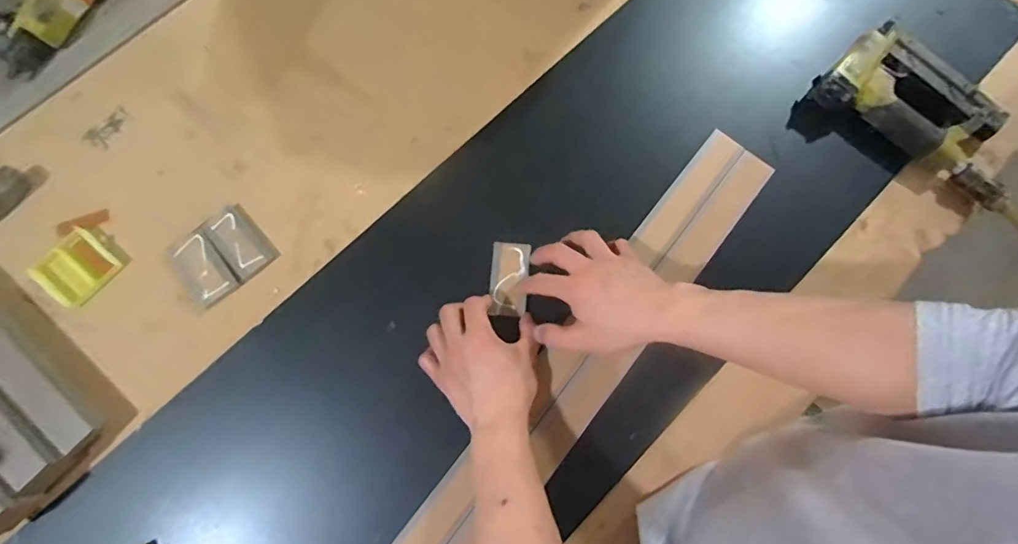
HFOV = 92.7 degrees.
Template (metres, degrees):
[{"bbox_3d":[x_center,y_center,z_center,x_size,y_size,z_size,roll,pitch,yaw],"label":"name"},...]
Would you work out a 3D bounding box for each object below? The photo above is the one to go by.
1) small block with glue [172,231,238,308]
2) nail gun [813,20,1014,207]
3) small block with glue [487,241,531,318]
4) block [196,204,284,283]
[{"bbox_3d":[-0.325,-0.005,0.513,0.041,0.013,0.073,-38,82,-9],"label":"small block with glue"},{"bbox_3d":[0.486,-0.193,0.563,0.235,0.042,0.125,35,79,6],"label":"nail gun"},{"bbox_3d":[0.000,0.008,0.524,0.042,0.010,0.080,4,73,-1],"label":"small block with glue"},{"bbox_3d":[-0.291,-0.034,0.523,0.048,0.007,0.079,-41,82,-9],"label":"block"}]

